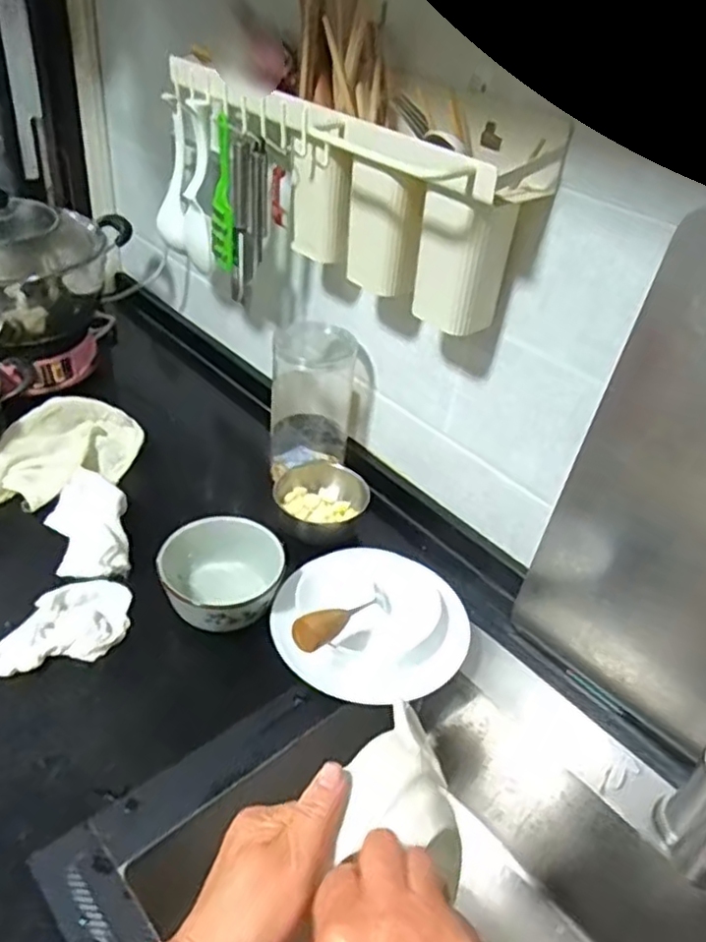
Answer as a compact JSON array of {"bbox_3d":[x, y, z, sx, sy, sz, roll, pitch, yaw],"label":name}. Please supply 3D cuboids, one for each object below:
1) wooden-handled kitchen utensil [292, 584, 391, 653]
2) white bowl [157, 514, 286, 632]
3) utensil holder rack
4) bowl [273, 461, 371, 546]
[{"bbox_3d":[-0.008,0.140,0.663,0.031,0.026,0.131,30,21,27],"label":"wooden-handled kitchen utensil"},{"bbox_3d":[-0.138,0.115,0.709,0.116,0.082,0.116,5,37,-4],"label":"white bowl"},{"bbox_3d":[-0.010,-0.304,0.708,0.121,0.179,0.431,-23,47,-34],"label":"utensil holder rack"},{"bbox_3d":[-0.042,0.034,0.810,0.099,0.059,0.088,29,42,25],"label":"bowl"}]

